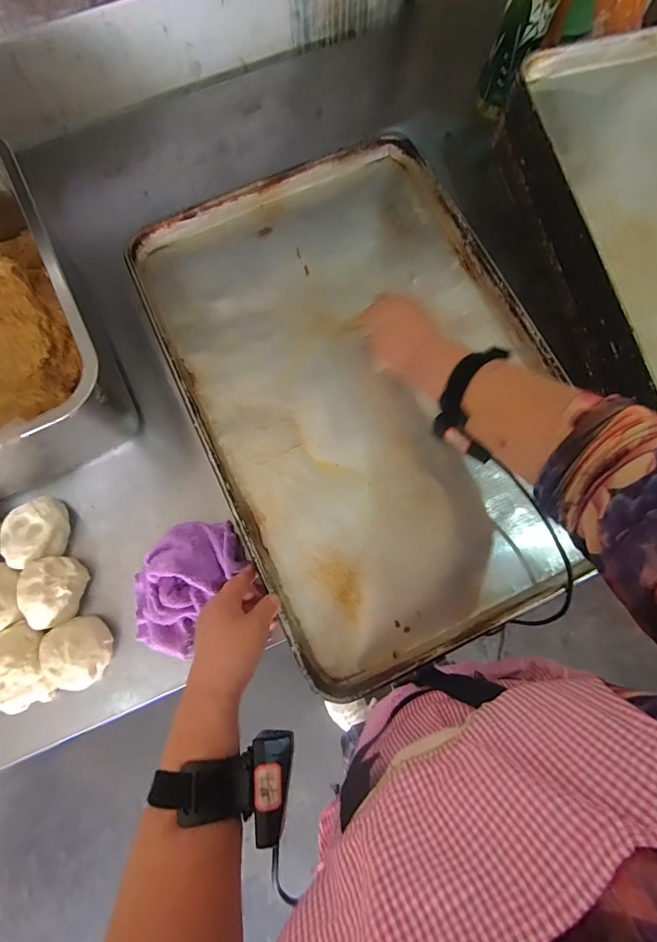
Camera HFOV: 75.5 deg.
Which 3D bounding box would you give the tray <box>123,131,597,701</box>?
[{"bbox_3d":[0.046,-0.107,0.502,0.397,0.037,0.593,-25,80,-5],"label":"tray"}]

